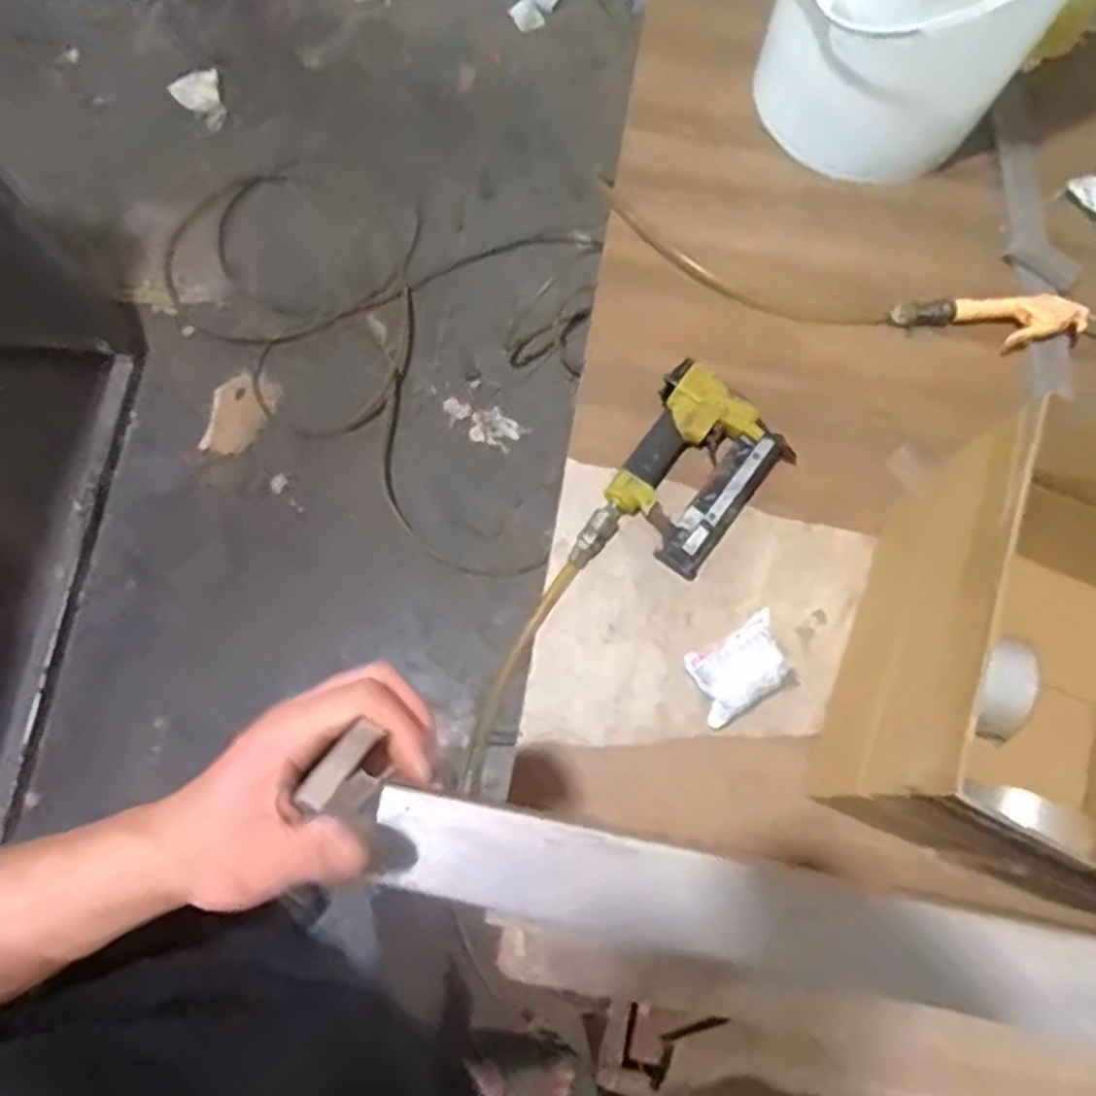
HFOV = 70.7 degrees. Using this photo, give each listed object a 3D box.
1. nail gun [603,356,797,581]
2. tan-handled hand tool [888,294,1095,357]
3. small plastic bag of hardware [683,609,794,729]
[{"bbox_3d":[0.142,-0.082,0.779,0.143,0.039,0.180,38,75,9],"label":"nail gun"},{"bbox_3d":[0.520,-0.245,0.838,0.278,0.034,0.069,0,73,-2],"label":"tan-handled hand tool"},{"bbox_3d":[0.178,0.112,0.716,0.097,0.023,0.067,-28,76,-10],"label":"small plastic bag of hardware"}]

